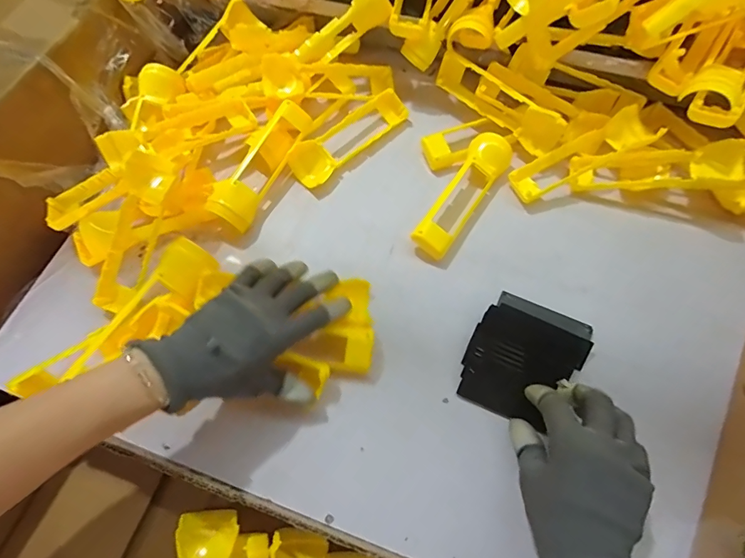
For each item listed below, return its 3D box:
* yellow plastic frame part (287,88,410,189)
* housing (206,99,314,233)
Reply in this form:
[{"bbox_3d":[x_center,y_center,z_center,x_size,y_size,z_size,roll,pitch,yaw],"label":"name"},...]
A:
[{"bbox_3d":[-0.028,-0.174,0.517,0.048,0.033,0.163,42,70,15],"label":"yellow plastic frame part"},{"bbox_3d":[-0.128,-0.131,0.486,0.046,0.052,0.155,27,67,9],"label":"housing"}]

